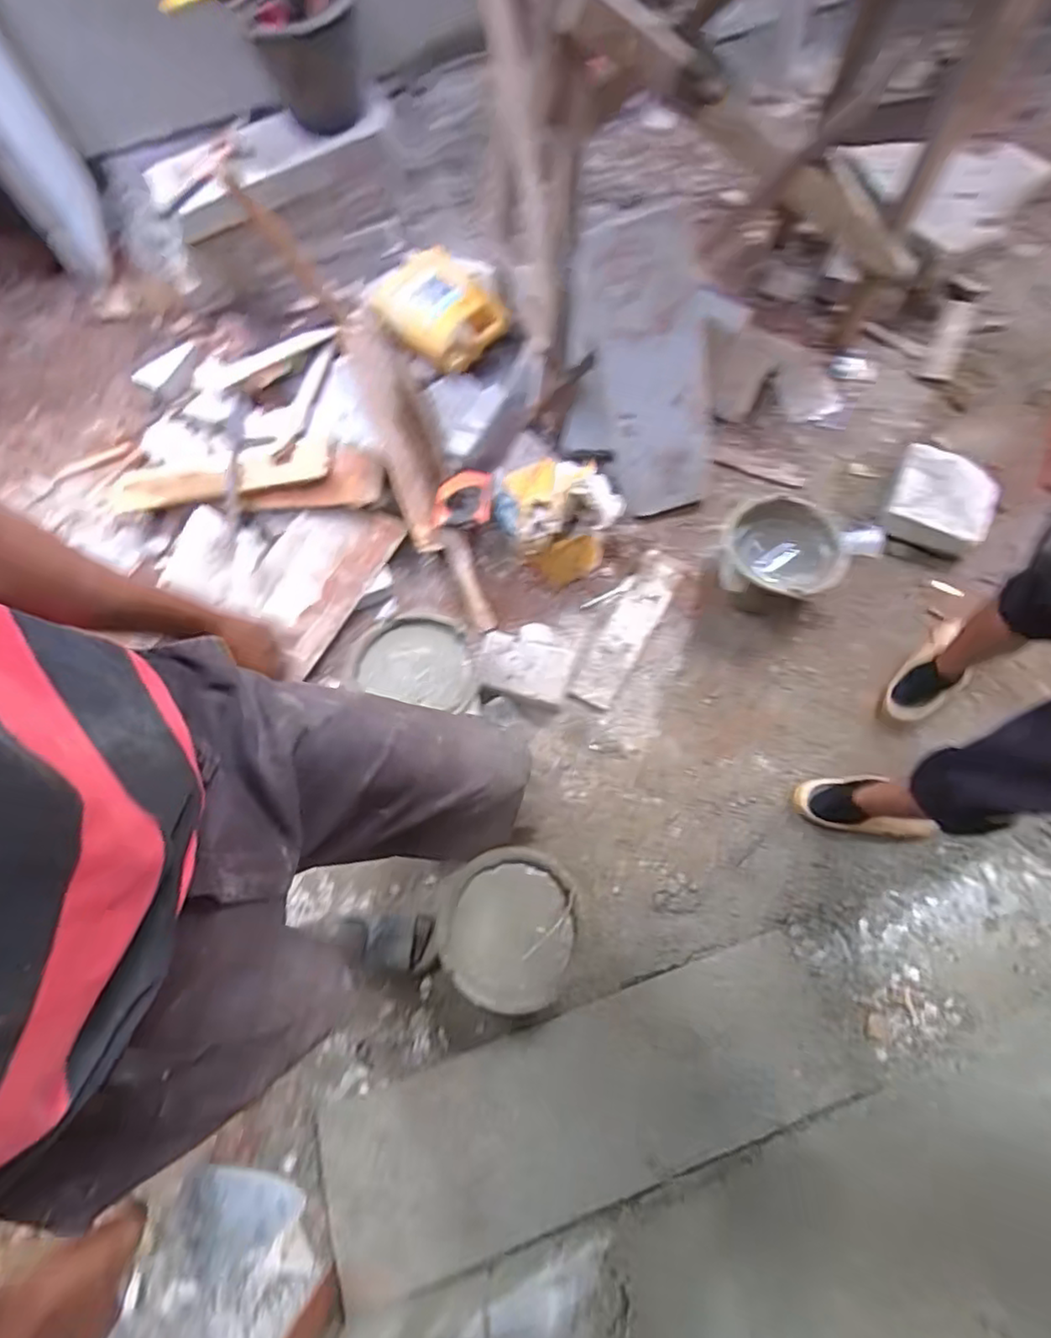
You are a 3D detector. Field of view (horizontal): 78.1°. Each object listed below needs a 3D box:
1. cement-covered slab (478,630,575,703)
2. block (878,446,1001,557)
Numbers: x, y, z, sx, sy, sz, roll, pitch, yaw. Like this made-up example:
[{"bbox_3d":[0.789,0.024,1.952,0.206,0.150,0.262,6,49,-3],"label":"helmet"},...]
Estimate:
[{"bbox_3d":[0.000,-0.005,1.439,0.194,0.056,0.136,13,65,9],"label":"cement-covered slab"},{"bbox_3d":[0.999,-0.407,1.571,0.218,0.118,0.210,20,66,12],"label":"block"}]

